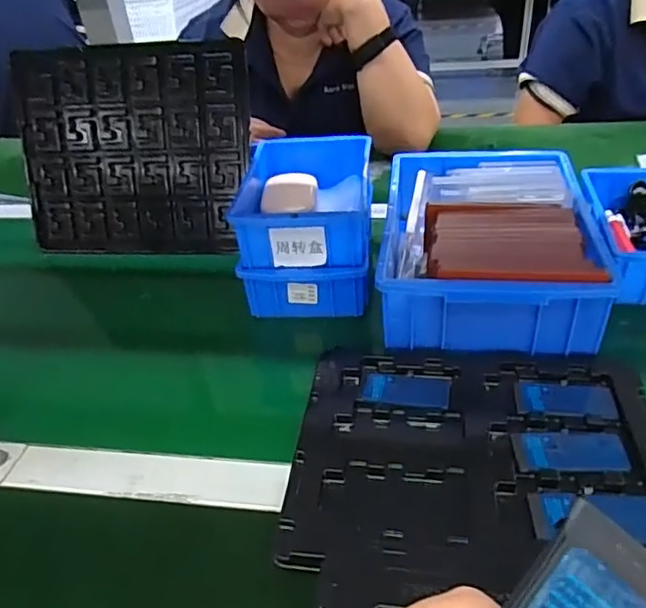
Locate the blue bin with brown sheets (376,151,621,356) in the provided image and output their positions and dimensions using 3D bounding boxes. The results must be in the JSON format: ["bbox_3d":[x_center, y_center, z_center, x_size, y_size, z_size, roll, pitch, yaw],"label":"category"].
[{"bbox_3d":[0.171,-0.069,0.616,0.195,0.081,0.288,2,36,10],"label":"blue bin with brown sheets"}]

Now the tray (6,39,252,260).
[{"bbox_3d":[-0.234,-0.186,0.715,0.292,0.244,0.016,0,15,9],"label":"tray"}]

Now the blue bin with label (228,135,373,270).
[{"bbox_3d":[-0.017,-0.115,0.623,0.133,0.062,0.189,0,36,8],"label":"blue bin with label"}]

